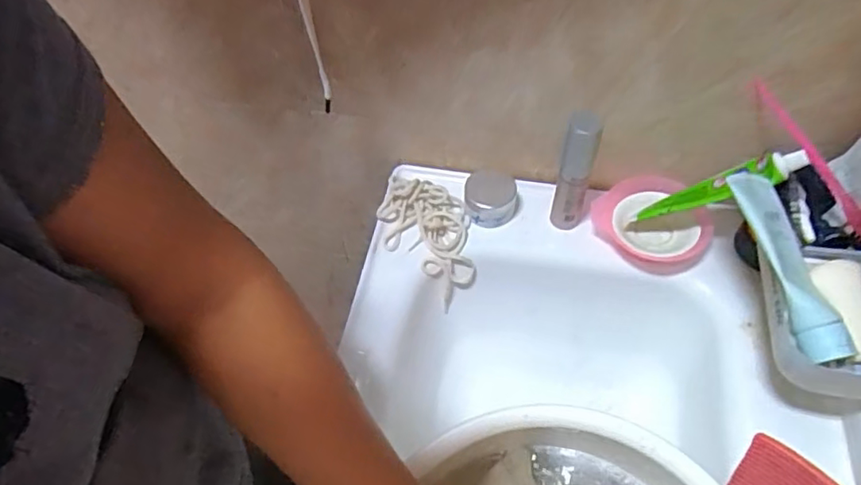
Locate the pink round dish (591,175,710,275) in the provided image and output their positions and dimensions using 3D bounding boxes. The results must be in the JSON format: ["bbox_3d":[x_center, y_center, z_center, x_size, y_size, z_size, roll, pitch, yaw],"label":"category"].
[{"bbox_3d":[0.242,-0.023,0.648,0.119,0.046,0.092,30,62,21],"label":"pink round dish"}]

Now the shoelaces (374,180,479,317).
[{"bbox_3d":[0.000,-0.011,0.683,0.144,0.033,0.091,44,81,10],"label":"shoelaces"}]

